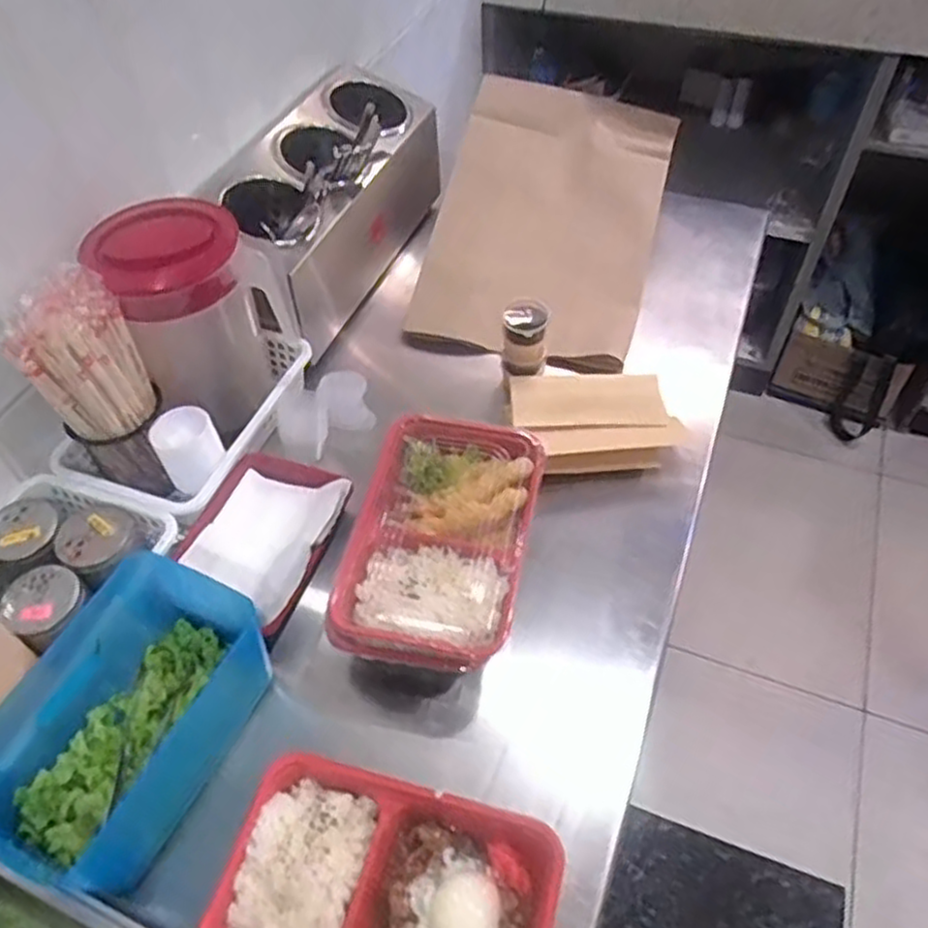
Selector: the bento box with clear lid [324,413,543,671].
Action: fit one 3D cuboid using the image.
[{"bbox_3d":[-0.021,0.061,0.628,0.146,0.049,0.219,9,52,9],"label":"bento box with clear lid"}]

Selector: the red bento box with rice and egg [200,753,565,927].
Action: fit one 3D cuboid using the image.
[{"bbox_3d":[-0.051,0.290,0.501,0.216,0.043,0.138,11,52,11],"label":"red bento box with rice and egg"}]

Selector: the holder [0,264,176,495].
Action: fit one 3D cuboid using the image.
[{"bbox_3d":[-0.328,-0.069,0.673,0.079,0.199,0.083,1,51,3],"label":"holder"}]

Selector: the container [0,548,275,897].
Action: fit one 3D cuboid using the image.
[{"bbox_3d":[-0.258,0.192,0.566,0.131,0.108,0.211,21,55,18],"label":"container"}]

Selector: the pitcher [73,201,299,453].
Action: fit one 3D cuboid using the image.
[{"bbox_3d":[-0.256,-0.136,0.733,0.131,0.206,0.136,34,60,26],"label":"pitcher"}]

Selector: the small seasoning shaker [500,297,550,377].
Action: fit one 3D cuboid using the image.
[{"bbox_3d":[0.065,-0.134,0.795,0.045,0.077,0.044,-1,51,1],"label":"small seasoning shaker"}]

